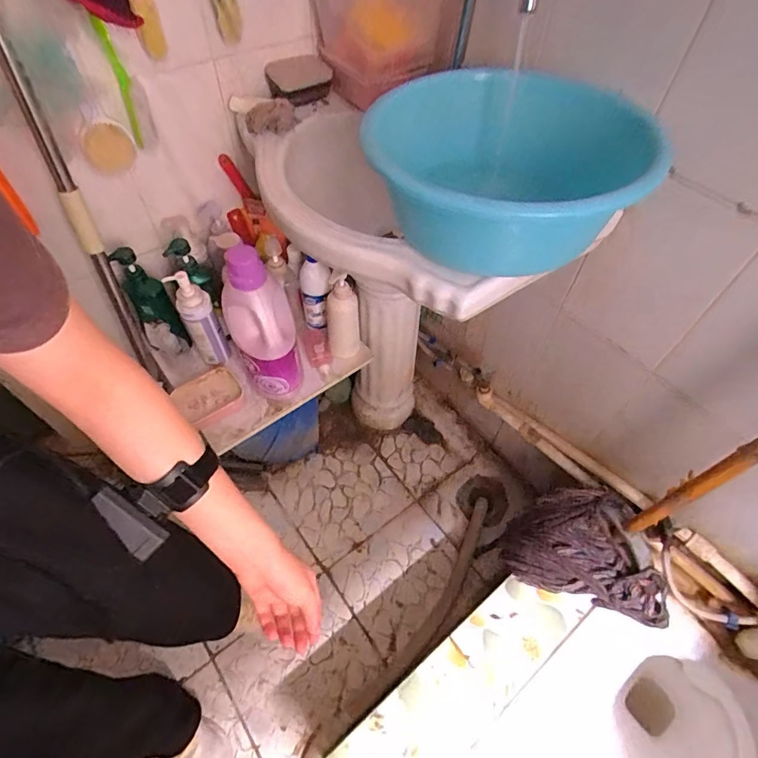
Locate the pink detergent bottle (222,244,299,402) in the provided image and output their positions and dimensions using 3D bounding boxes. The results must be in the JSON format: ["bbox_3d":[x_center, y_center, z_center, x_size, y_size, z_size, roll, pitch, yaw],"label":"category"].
[{"bbox_3d":[-0.208,-0.085,0.817,0.114,0.300,0.101,-17,58,-13],"label":"pink detergent bottle"}]

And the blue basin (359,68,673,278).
[{"bbox_3d":[0.163,-0.266,0.588,0.297,0.157,0.336,-7,57,-7],"label":"blue basin"}]

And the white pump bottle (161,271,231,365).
[{"bbox_3d":[-0.346,-0.111,0.883,0.063,0.227,0.054,-22,60,-17],"label":"white pump bottle"}]

